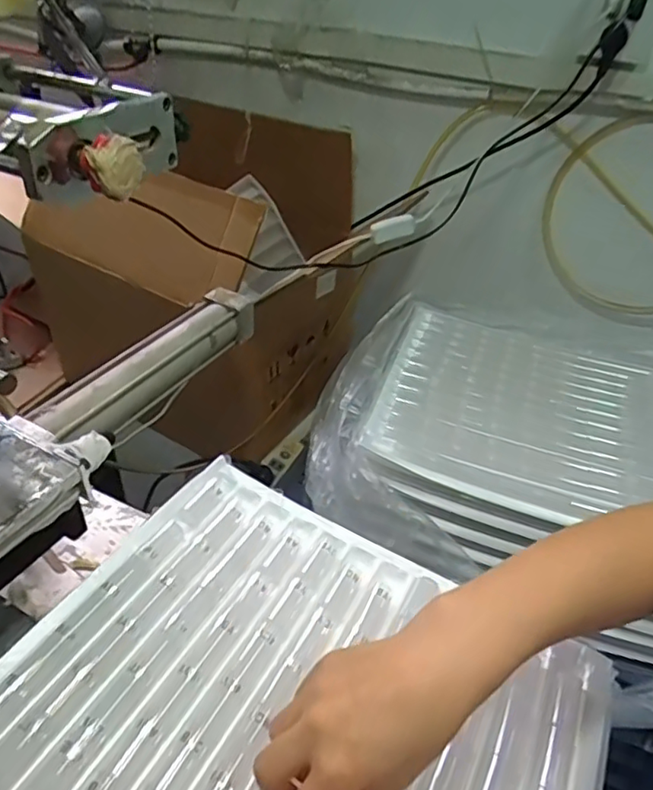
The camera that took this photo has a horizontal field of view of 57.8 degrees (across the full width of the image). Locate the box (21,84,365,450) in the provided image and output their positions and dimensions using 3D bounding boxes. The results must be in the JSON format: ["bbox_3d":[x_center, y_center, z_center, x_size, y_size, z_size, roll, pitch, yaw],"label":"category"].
[{"bbox_3d":[-0.232,-0.206,1.053,0.486,0.468,0.344,20,42,19],"label":"box"}]

